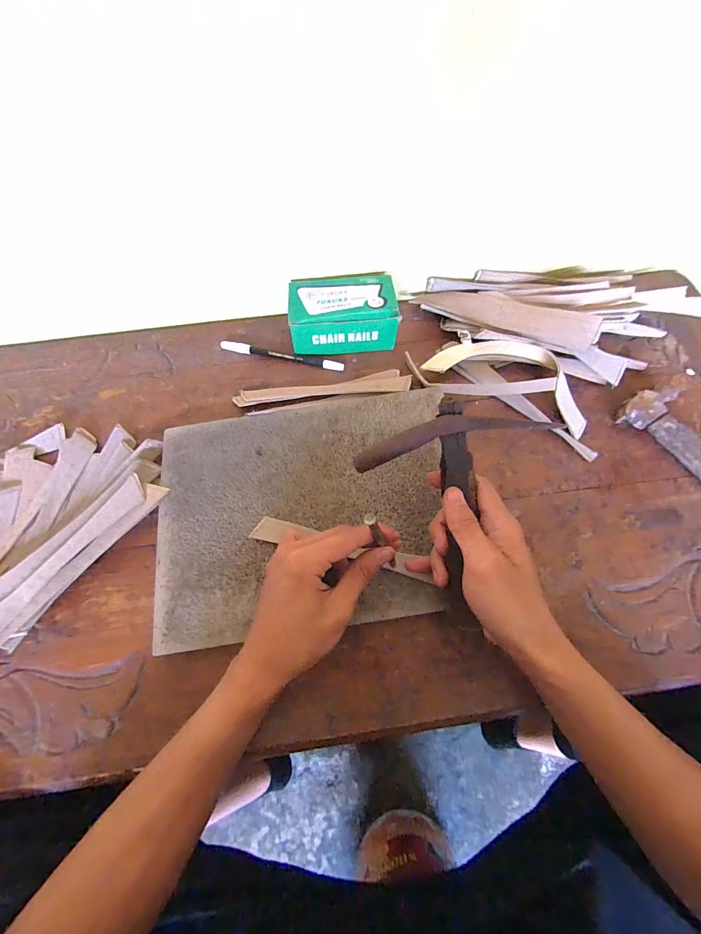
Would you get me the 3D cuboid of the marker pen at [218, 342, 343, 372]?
[{"bbox_3d":[-0.079,-0.128,0.421,0.144,0.008,0.011,12,67,6],"label":"marker pen"}]

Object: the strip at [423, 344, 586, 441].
[{"bbox_3d":[0.176,-0.102,0.400,0.176,0.031,0.072,24,69,10],"label":"strip"}]

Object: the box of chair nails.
[{"bbox_3d":[-0.009,-0.178,0.422,0.116,0.049,0.080,-6,67,-2],"label":"box of chair nails"}]

